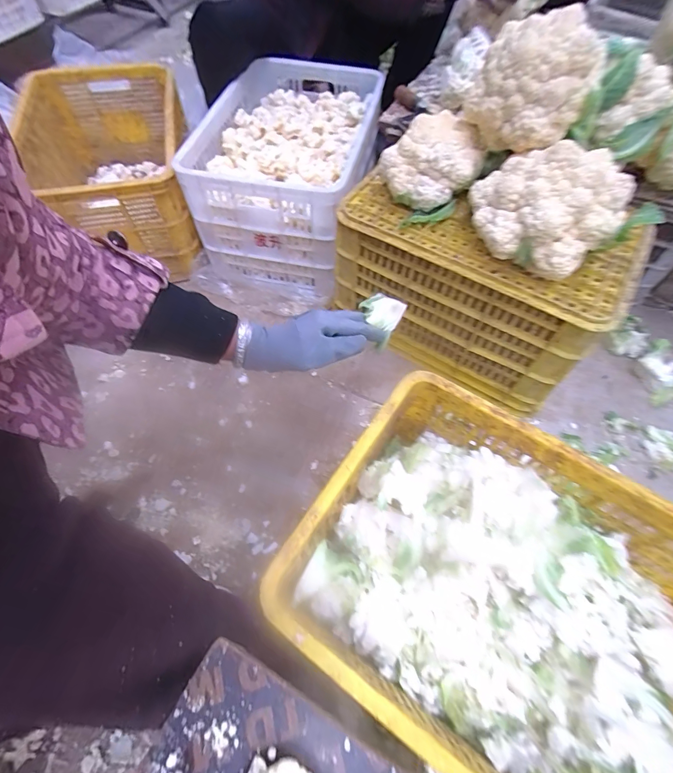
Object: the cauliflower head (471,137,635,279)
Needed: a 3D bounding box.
[{"bbox_3d":[0.315,-0.270,0.596,0.201,0.151,0.152,34,67,18],"label":"cauliflower head"}]

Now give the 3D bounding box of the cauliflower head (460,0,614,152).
[{"bbox_3d":[0.292,-0.461,0.585,0.172,0.131,0.146,20,64,12],"label":"cauliflower head"}]

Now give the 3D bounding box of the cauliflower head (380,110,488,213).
[{"bbox_3d":[0.165,-0.398,0.691,0.159,0.105,0.150,-1,61,1],"label":"cauliflower head"}]

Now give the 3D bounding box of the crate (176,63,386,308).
[{"bbox_3d":[-0.118,-0.544,0.979,0.360,0.269,0.559,11,63,5],"label":"crate"}]

